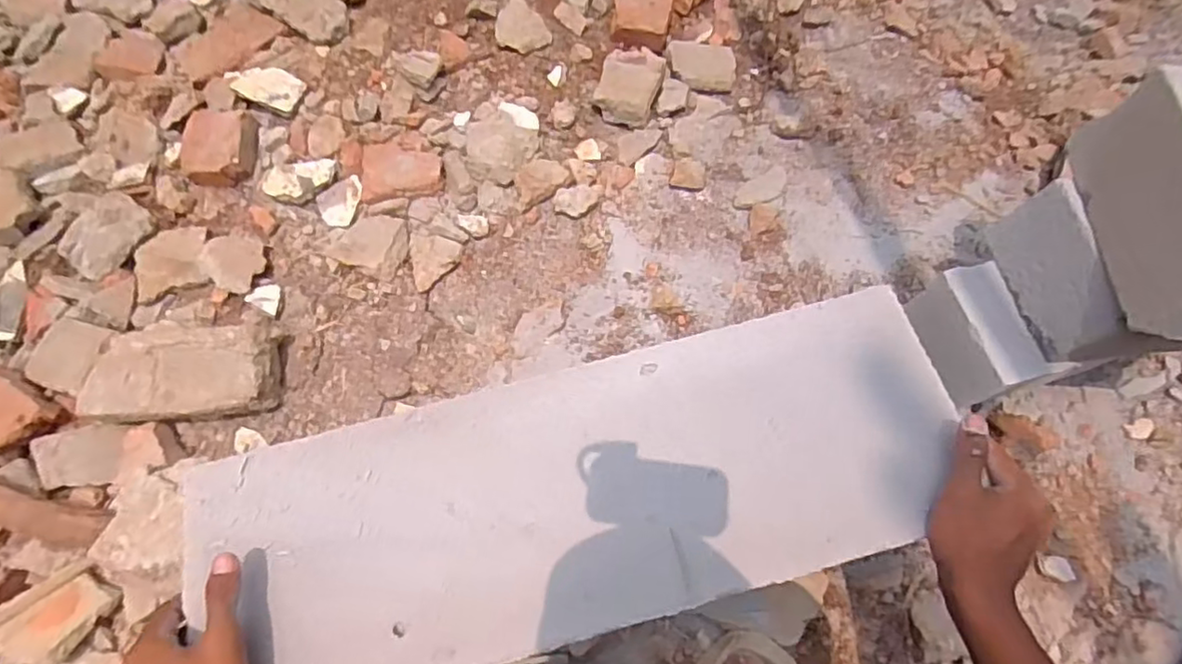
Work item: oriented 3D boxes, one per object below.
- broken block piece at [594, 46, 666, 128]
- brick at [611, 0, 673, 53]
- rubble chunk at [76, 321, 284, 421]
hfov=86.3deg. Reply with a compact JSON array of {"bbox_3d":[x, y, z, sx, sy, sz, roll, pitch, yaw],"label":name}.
[{"bbox_3d":[0.054,-0.347,0.868,0.082,0.035,0.127,16,72,5],"label":"broken block piece"},{"bbox_3d":[0.076,-0.470,0.909,0.081,0.032,0.111,9,72,3],"label":"brick"},{"bbox_3d":[-0.456,0.044,0.711,0.189,0.064,0.115,2,72,0],"label":"rubble chunk"}]

